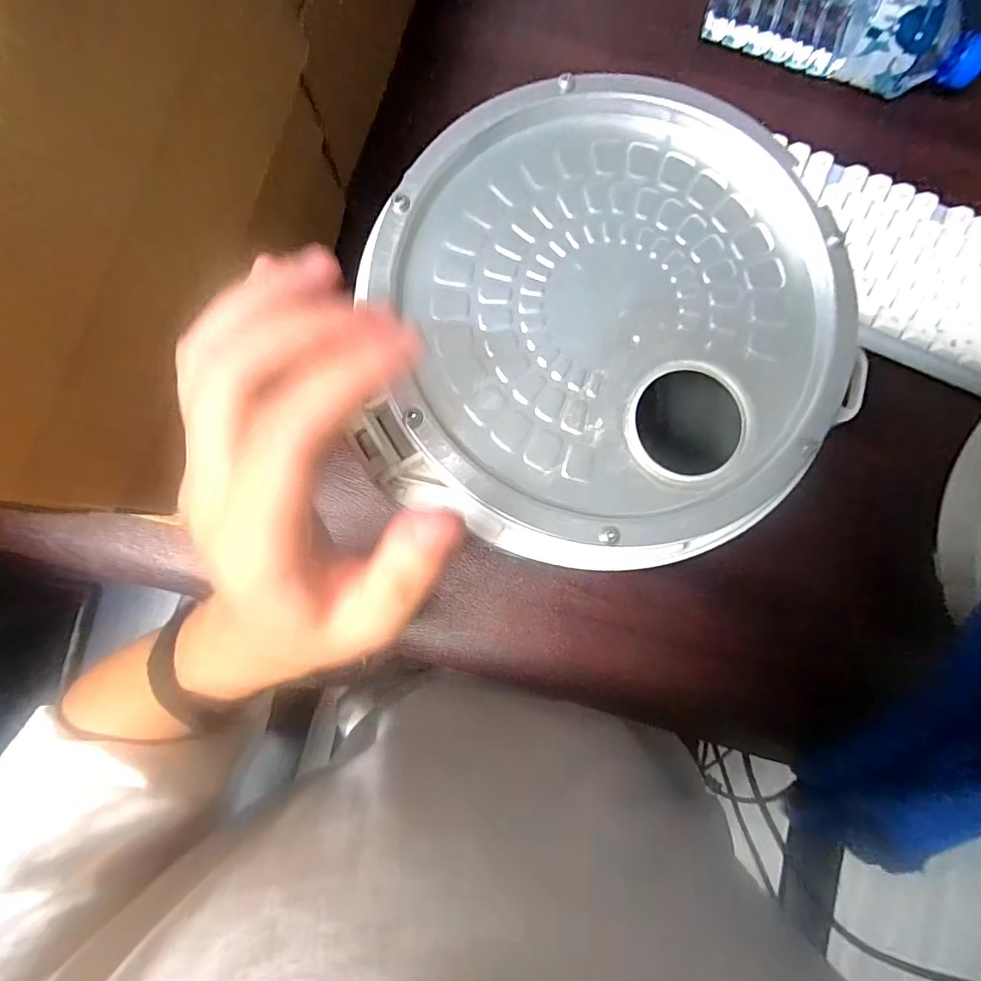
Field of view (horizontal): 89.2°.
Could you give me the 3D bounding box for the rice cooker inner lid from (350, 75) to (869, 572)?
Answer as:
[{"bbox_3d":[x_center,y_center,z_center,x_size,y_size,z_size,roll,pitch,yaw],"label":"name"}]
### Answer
[{"bbox_3d":[0.046,-0.067,0.196,0.179,0.020,0.186,2,84,0],"label":"rice cooker inner lid"}]

